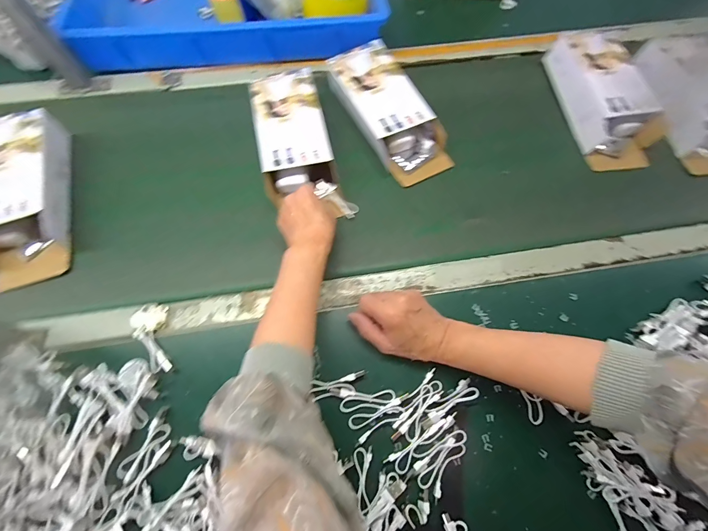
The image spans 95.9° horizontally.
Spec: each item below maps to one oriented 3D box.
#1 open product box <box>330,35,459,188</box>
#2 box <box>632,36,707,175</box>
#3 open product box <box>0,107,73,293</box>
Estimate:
[{"bbox_3d":[0.055,-0.253,0.526,0.114,0.059,0.255,-25,71,-12],"label":"open product box"},{"bbox_3d":[0.567,-0.276,0.535,0.134,0.065,0.248,-12,69,-3],"label":"box"},{"bbox_3d":[-0.476,-0.096,0.454,0.112,0.060,0.264,-15,70,-4],"label":"open product box"}]

